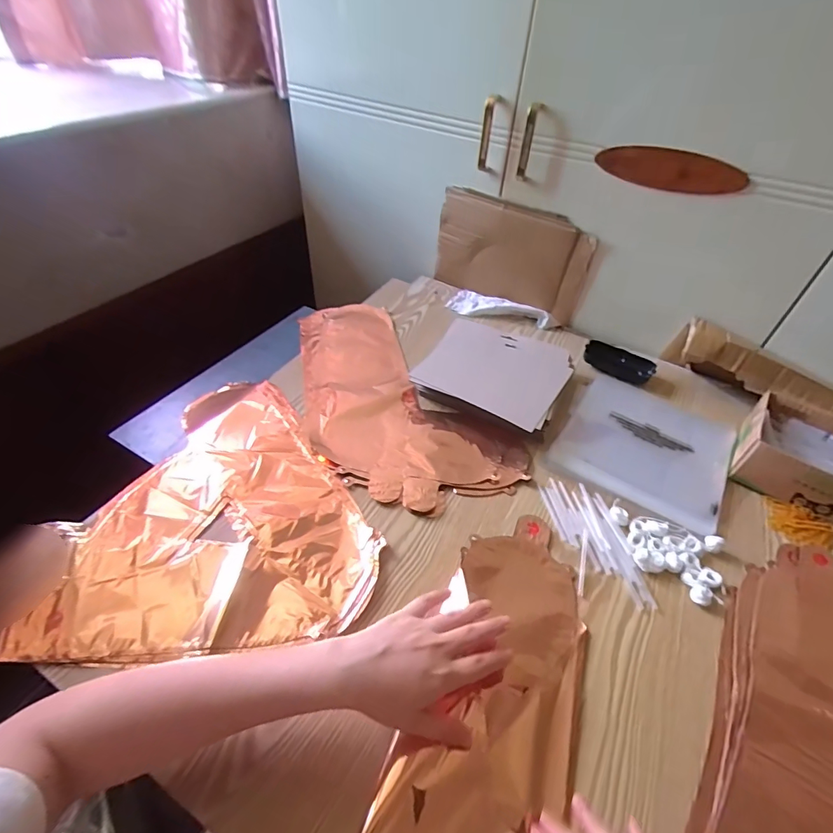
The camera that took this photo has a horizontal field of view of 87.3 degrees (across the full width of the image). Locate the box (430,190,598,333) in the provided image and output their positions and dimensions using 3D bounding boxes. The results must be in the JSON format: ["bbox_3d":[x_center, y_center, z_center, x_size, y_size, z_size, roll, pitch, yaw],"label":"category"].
[{"bbox_3d":[0.160,-0.285,0.773,0.270,0.171,0.057,33,52,25],"label":"box"}]

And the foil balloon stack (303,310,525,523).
[{"bbox_3d":[-0.056,-0.038,0.646,0.231,0.015,0.440,-20,51,-22],"label":"foil balloon stack"}]

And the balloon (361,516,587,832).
[{"bbox_3d":[0.056,0.274,0.360,0.135,0.016,0.427,20,47,14],"label":"balloon"}]

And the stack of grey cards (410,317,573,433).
[{"bbox_3d":[0.116,-0.064,0.655,0.198,0.036,0.191,24,49,18],"label":"stack of grey cards"}]

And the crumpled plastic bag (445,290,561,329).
[{"bbox_3d":[0.153,-0.195,0.791,0.193,0.023,0.075,26,49,20],"label":"crumpled plastic bag"}]

